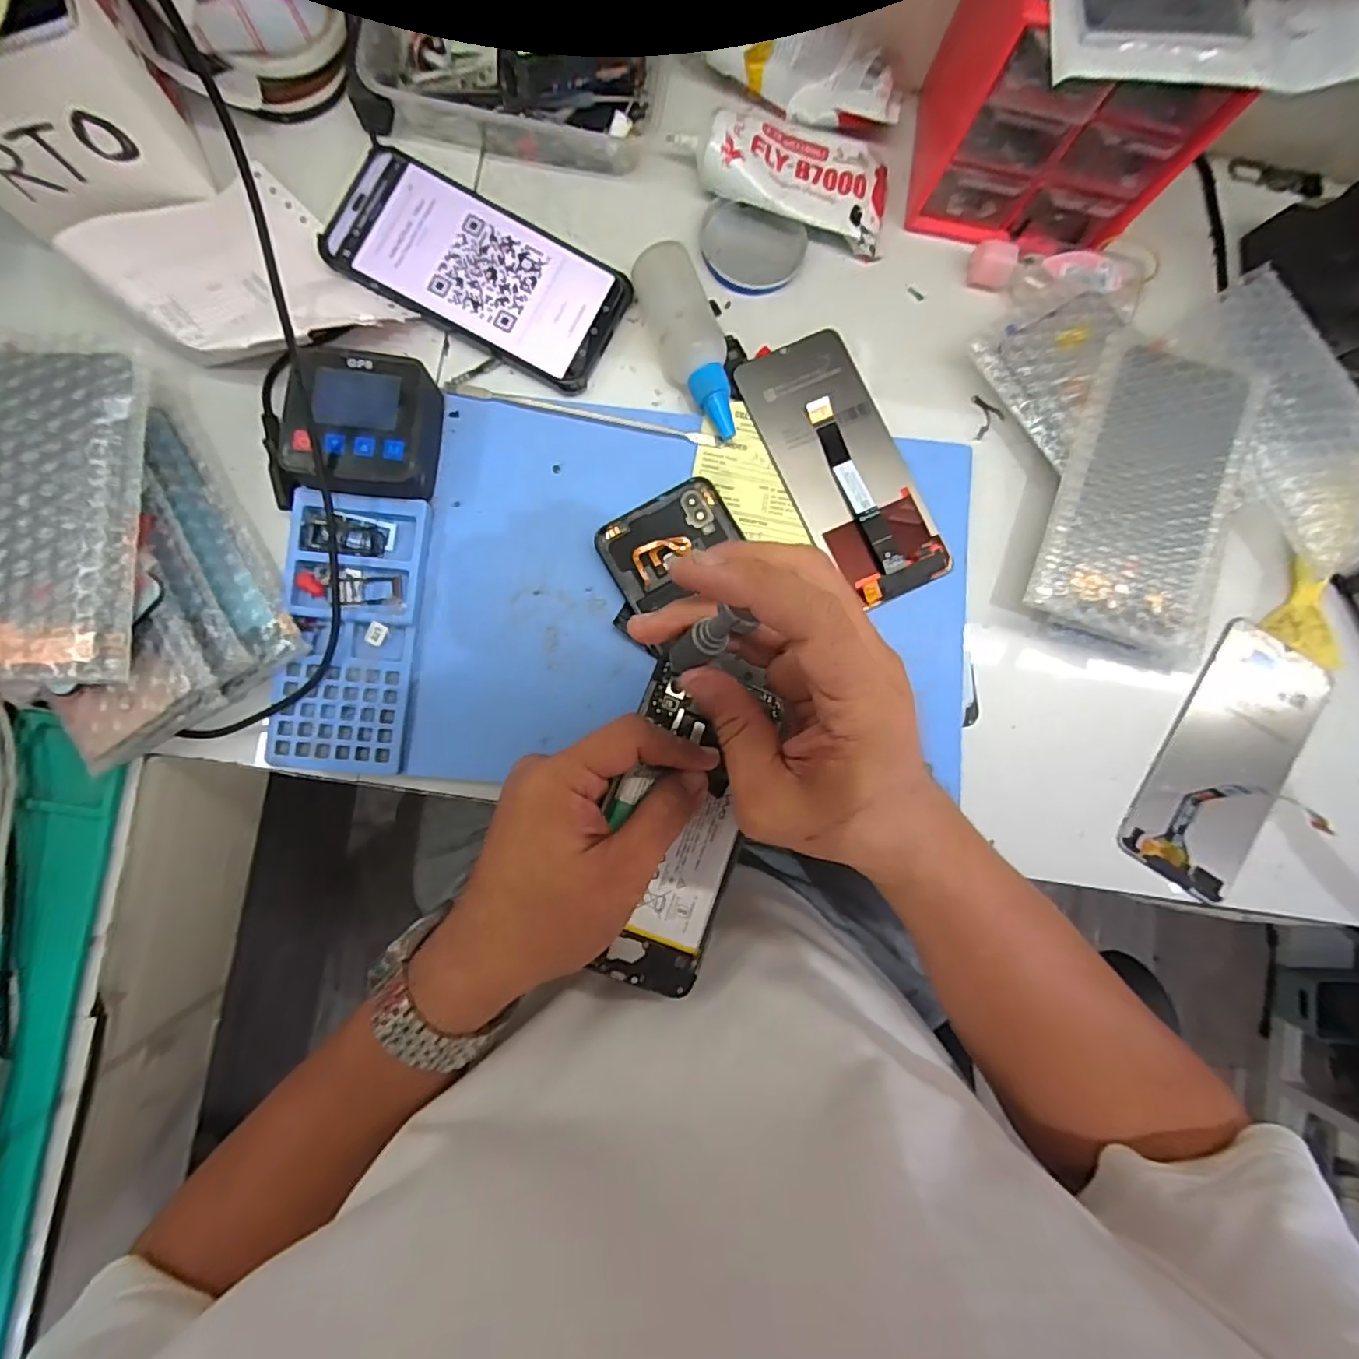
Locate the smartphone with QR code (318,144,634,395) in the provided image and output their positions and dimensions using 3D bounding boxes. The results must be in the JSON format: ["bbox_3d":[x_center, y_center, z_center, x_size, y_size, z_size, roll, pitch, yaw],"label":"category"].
[{"bbox_3d":[-0.116,-0.236,0.354,0.162,0.012,0.077,27,84,-1],"label":"smartphone with QR code"}]

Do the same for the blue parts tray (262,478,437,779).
[{"bbox_3d":[-0.178,-0.026,0.332,0.068,0.016,0.148,5,85,-3],"label":"blue parts tray"}]

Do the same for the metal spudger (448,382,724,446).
[{"bbox_3d":[-0.055,-0.154,0.357,0.160,0.005,0.008,11,85,-2],"label":"metal spudger"}]

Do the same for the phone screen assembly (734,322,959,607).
[{"bbox_3d":[0.096,-0.124,0.358,0.070,0.007,0.159,-24,85,-4],"label":"phone screen assembly"}]

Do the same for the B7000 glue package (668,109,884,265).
[{"bbox_3d":[0.064,-0.306,0.366,0.131,0.029,0.060,14,85,-2],"label":"B7000 glue package"}]

